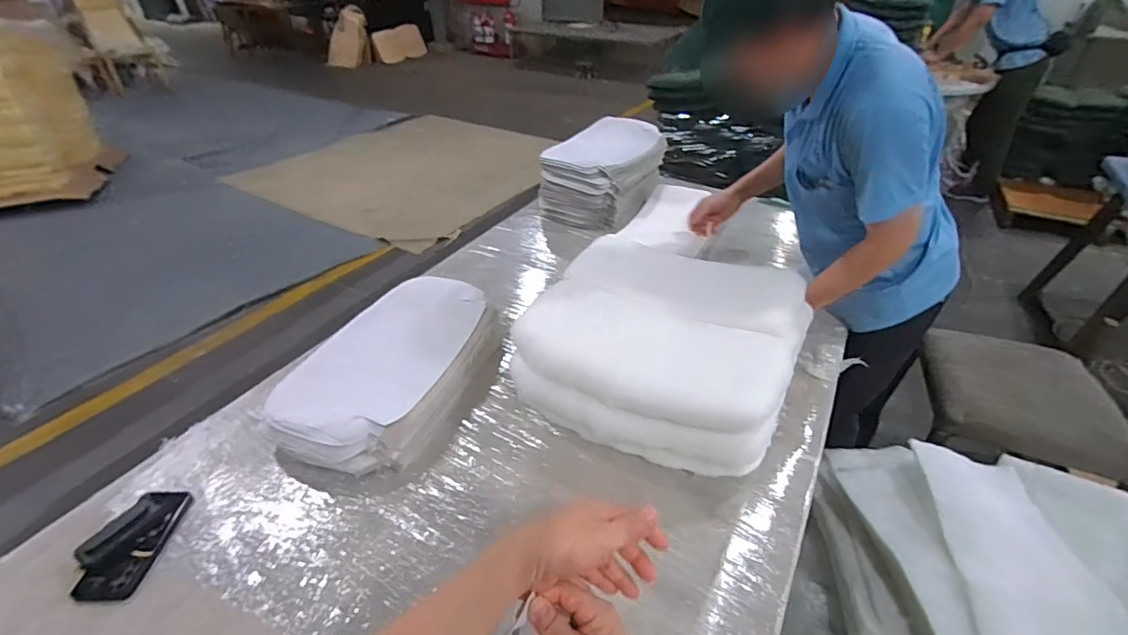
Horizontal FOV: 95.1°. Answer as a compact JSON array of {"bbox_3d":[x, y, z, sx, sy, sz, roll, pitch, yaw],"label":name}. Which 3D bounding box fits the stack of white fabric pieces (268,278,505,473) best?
[{"bbox_3d":[-0.328,0.095,1.011,0.292,0.109,0.471,14,39,19],"label":"stack of white fabric pieces"}]

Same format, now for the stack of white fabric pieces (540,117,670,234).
[{"bbox_3d":[0.128,-0.460,1.670,0.290,0.246,0.422,20,41,25],"label":"stack of white fabric pieces"}]

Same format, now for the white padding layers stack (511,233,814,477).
[{"bbox_3d":[0.178,0.046,0.975,0.467,0.158,0.425,18,40,24],"label":"white padding layers stack"}]

